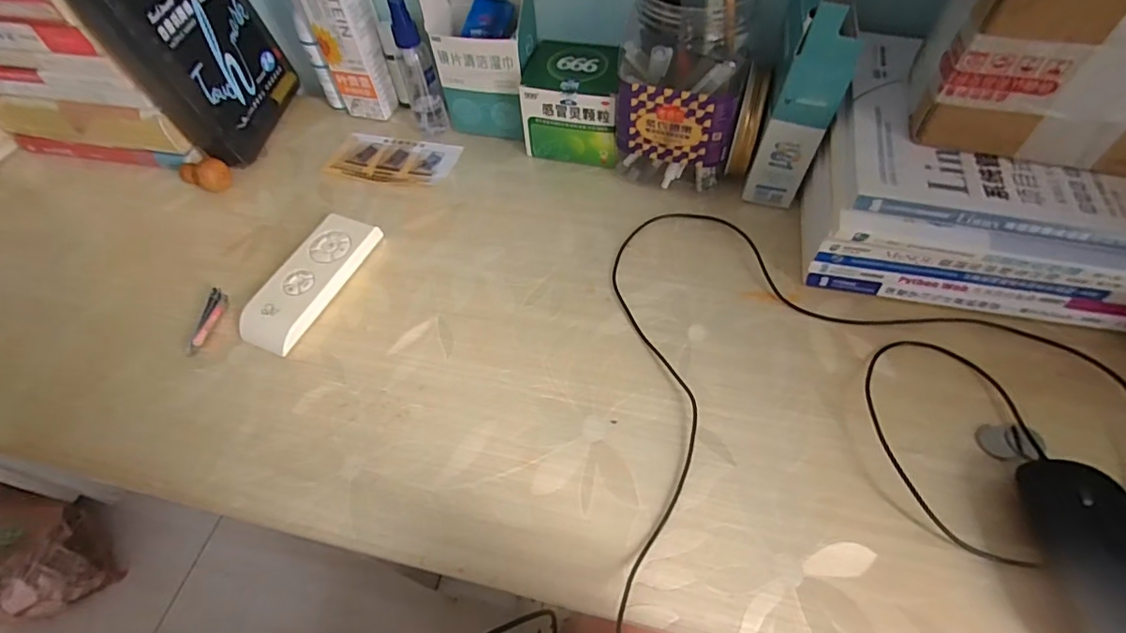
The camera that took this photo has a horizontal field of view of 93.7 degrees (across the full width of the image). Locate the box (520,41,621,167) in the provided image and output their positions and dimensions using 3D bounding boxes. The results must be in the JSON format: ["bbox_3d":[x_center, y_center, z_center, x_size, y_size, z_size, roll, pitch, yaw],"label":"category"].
[{"bbox_3d":[0.008,-0.197,0.489,0.086,0.083,0.086,4,57,6],"label":"box"}]

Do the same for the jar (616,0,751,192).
[{"bbox_3d":[0.099,-0.187,0.431,0.095,0.156,0.081,16,59,14],"label":"jar"}]

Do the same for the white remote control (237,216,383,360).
[{"bbox_3d":[-0.205,-0.030,0.429,0.048,0.022,0.126,19,59,16],"label":"white remote control"}]

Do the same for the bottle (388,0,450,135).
[{"bbox_3d":[-0.136,-0.234,0.495,0.030,0.126,0.031,-17,57,-8],"label":"bottle"}]

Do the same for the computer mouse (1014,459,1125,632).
[{"bbox_3d":[0.290,0.134,0.285,0.051,0.028,0.109,-1,56,3],"label":"computer mouse"}]

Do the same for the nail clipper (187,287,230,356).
[{"bbox_3d":[-0.277,0.004,0.412,0.011,0.012,0.054,4,57,7],"label":"nail clipper"}]

